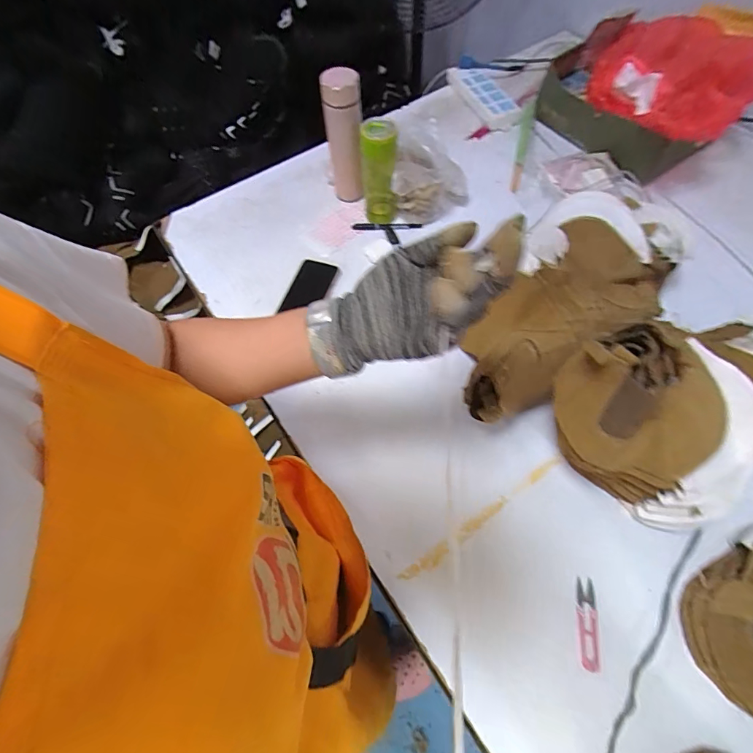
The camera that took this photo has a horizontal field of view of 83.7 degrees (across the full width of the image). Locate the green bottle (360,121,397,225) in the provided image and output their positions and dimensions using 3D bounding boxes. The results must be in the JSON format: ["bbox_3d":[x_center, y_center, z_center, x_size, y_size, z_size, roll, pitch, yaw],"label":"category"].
[{"bbox_3d":[0.007,-0.381,0.787,0.067,0.180,0.068,-5,63,0],"label":"green bottle"}]

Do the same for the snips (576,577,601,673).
[{"bbox_3d":[0.270,0.316,0.536,0.025,0.005,0.101,6,64,5],"label":"snips"}]

